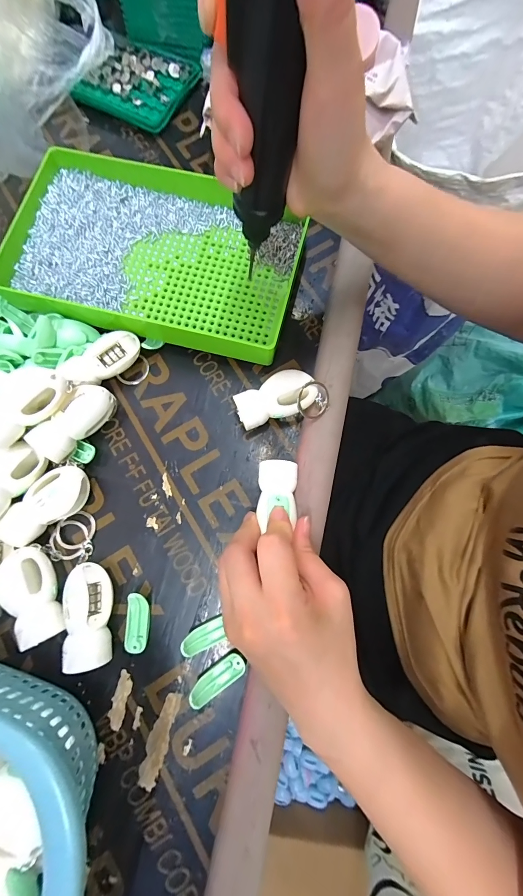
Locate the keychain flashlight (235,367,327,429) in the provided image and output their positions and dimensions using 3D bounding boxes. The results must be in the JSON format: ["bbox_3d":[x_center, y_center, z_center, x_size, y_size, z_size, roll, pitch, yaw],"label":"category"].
[{"bbox_3d":[0.016,-0.040,0.267,0.072,0.027,0.040,-10,78,-1],"label":"keychain flashlight"}]

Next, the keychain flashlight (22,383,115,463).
[{"bbox_3d":[-0.146,-0.021,0.256,0.027,0.021,0.066,35,68,8],"label":"keychain flashlight"}]

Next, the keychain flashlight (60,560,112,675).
[{"bbox_3d":[-0.123,0.117,0.231,0.028,0.022,0.066,-9,78,-1],"label":"keychain flashlight"}]

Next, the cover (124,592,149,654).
[{"bbox_3d":[-0.091,0.127,0.238,0.016,0.013,0.041,0,78,1],"label":"cover"}]

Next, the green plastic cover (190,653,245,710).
[{"bbox_3d":[-0.032,0.165,0.232,0.042,0.007,0.014,-21,76,-33],"label":"green plastic cover"}]

